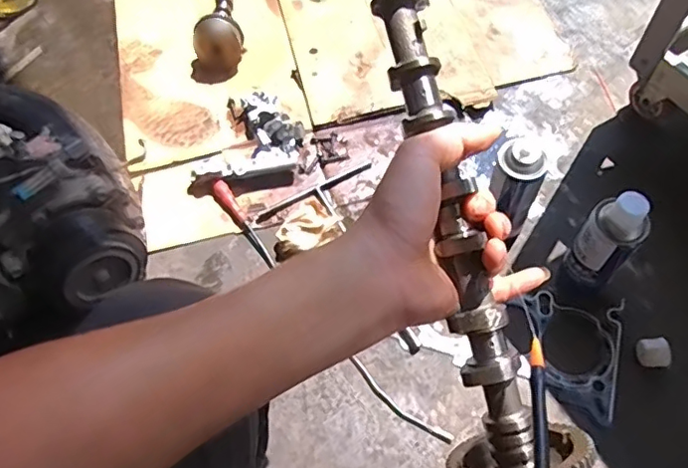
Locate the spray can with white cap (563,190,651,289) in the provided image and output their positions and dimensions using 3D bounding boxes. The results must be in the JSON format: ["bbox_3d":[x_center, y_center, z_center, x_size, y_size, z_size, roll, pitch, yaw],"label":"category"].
[{"bbox_3d":[0.320,0.017,0.703,0.056,0.191,0.065,-42,66,-17],"label":"spray can with white cap"}]

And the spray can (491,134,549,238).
[{"bbox_3d":[0.228,-0.053,0.761,0.053,0.173,0.061,-15,61,-4],"label":"spray can"}]

